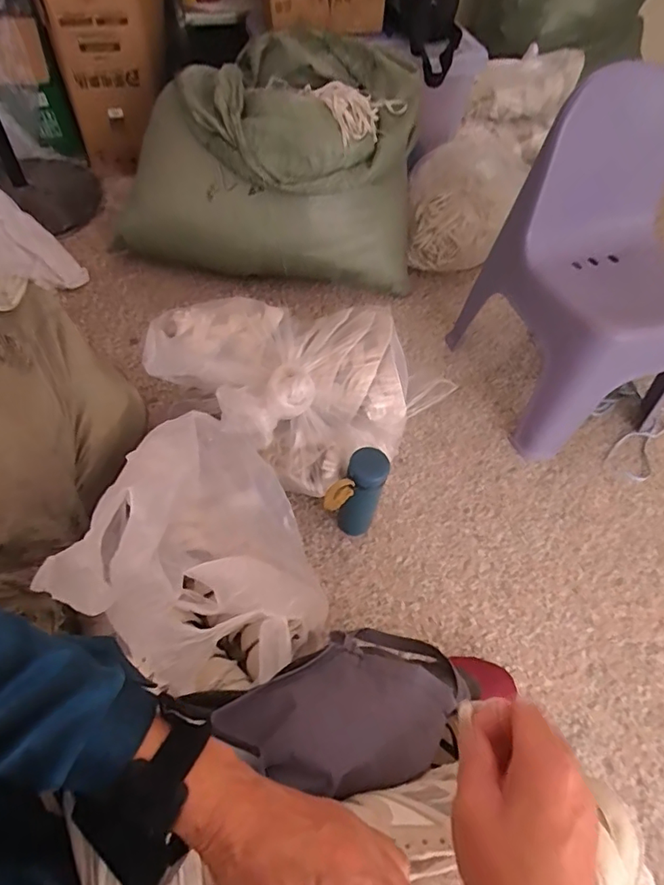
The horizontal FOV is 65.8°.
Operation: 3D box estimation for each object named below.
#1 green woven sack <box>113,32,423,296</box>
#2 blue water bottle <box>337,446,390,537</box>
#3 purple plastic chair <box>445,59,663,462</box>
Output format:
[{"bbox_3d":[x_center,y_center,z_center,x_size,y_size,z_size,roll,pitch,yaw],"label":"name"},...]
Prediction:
[{"bbox_3d":[-0.159,-0.647,1.216,0.716,0.395,0.333,7,55,0],"label":"green woven sack"},{"bbox_3d":[0.050,0.096,0.887,0.064,0.217,0.070,2,56,-2],"label":"blue water bottle"},{"bbox_3d":[0.506,-0.284,0.965,0.320,0.564,0.360,-16,59,-15],"label":"purple plastic chair"}]

